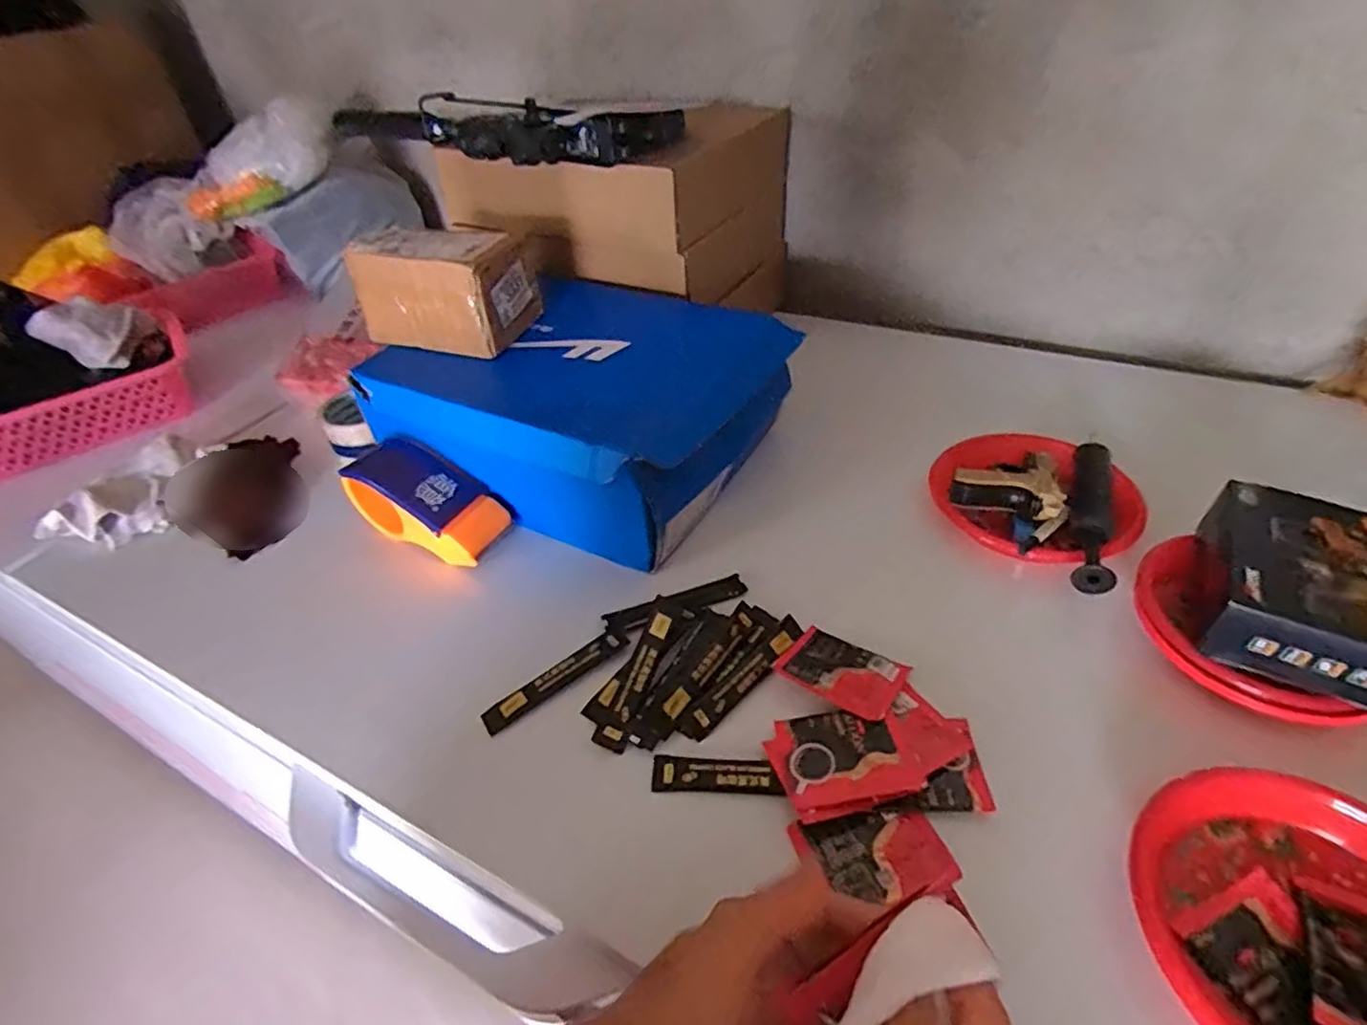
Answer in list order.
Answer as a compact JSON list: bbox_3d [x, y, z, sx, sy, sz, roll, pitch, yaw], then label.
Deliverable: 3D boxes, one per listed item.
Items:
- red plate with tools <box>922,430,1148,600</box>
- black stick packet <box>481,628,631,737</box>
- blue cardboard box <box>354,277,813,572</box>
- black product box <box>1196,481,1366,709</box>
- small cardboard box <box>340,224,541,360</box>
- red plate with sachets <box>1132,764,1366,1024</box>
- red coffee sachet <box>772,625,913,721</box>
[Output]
[{"bbox_3d":[0.296,-0.016,0.564,0.160,0.055,0.151,-4,41,3],"label":"red plate with tools"},{"bbox_3d":[-0.093,0.121,0.489,0.114,0.012,0.022,-28,46,-23],"label":"black stick packet"},{"bbox_3d":[-0.098,-0.111,0.653,0.356,0.113,0.262,18,47,25],"label":"blue cardboard box"},{"bbox_3d":[0.399,0.049,0.428,0.114,0.052,0.133,21,48,28],"label":"black product box"},{"bbox_3d":[-0.225,-0.218,0.646,0.143,0.099,0.114,15,45,22],"label":"small cardboard box"},{"bbox_3d":[0.311,0.208,0.325,0.150,0.023,0.158,-4,41,3],"label":"red plate with sachets"},{"bbox_3d":[0.110,0.110,0.467,0.079,0.009,0.056,22,48,28],"label":"red coffee sachet"}]

